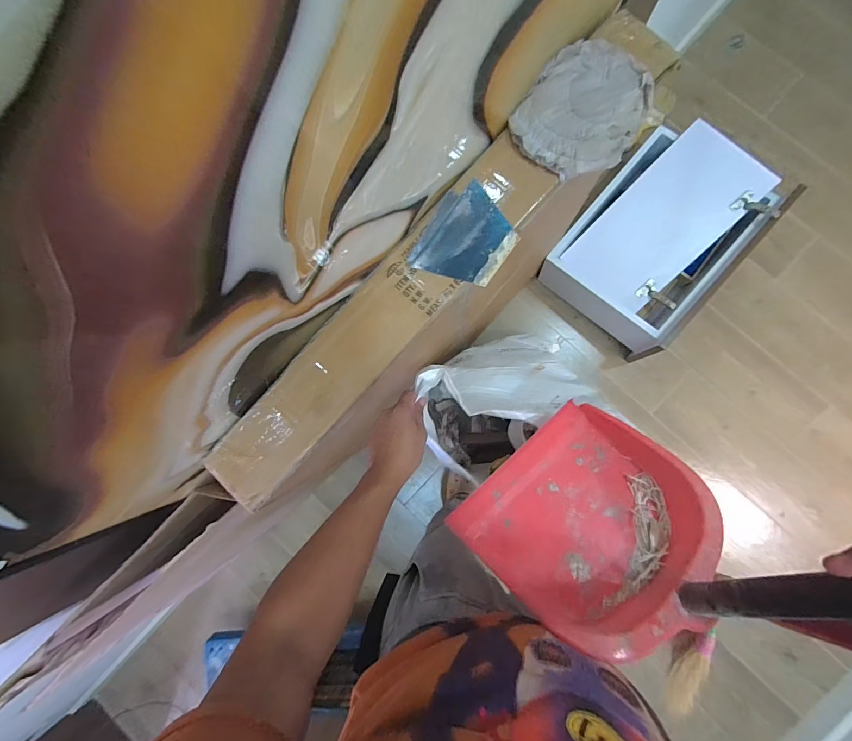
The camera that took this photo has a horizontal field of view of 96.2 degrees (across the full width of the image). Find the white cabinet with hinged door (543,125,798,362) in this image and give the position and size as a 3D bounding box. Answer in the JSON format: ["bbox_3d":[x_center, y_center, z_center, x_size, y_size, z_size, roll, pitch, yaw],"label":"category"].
[{"bbox_3d":[0.726,-0.410,1.230,0.450,0.258,0.583,41,91,6],"label":"white cabinet with hinged door"}]

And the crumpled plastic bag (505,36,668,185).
[{"bbox_3d":[0.206,-0.334,0.503,0.146,0.027,0.166,41,91,6],"label":"crumpled plastic bag"}]

